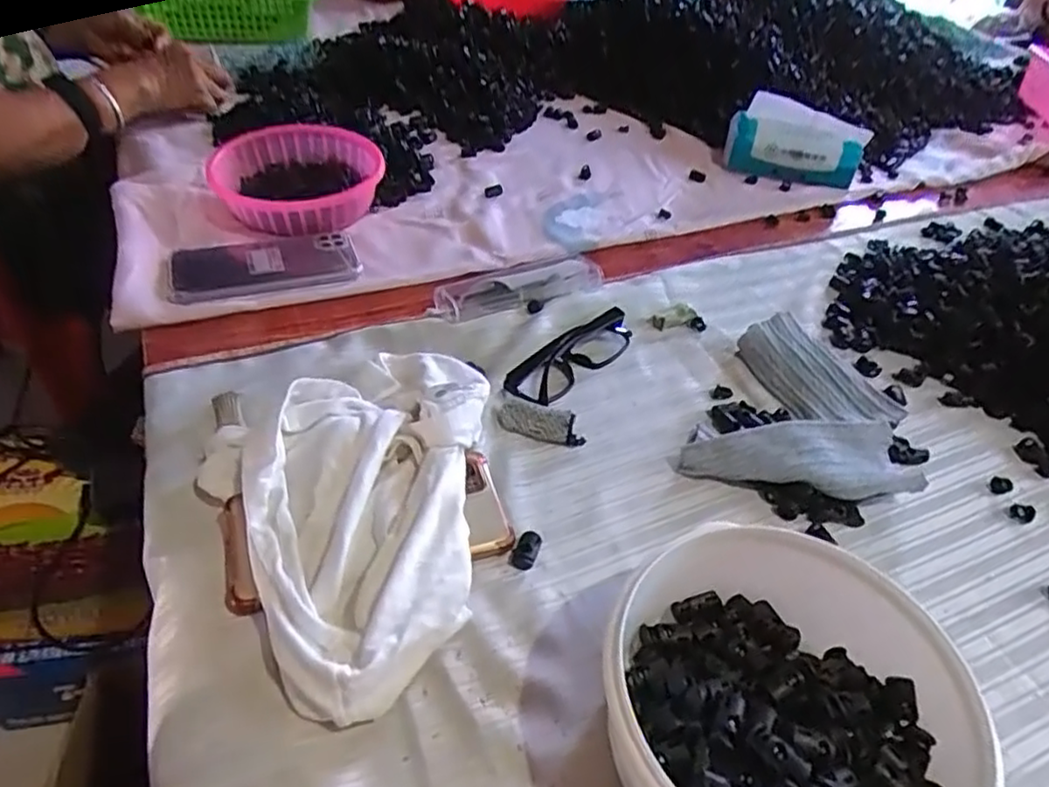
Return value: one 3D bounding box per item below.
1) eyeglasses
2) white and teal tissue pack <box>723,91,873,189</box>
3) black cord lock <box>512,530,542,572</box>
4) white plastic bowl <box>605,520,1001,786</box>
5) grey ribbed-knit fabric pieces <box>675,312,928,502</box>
[{"bbox_3d":[0.041,-0.034,0.545,0.038,0.025,0.129,30,47,27],"label":"eyeglasses"},{"bbox_3d":[0.347,-0.317,0.864,0.174,0.090,0.053,20,44,15],"label":"white and teal tissue pack"},{"bbox_3d":[0.002,0.099,0.418,0.014,0.010,0.024,15,42,12],"label":"black cord lock"},{"bbox_3d":[0.127,0.154,0.315,0.164,0.077,0.159,2,41,-2],"label":"white plastic bowl"},{"bbox_3d":[0.220,0.017,0.509,0.146,0.033,0.176,22,44,19],"label":"grey ribbed-knit fabric pieces"}]

